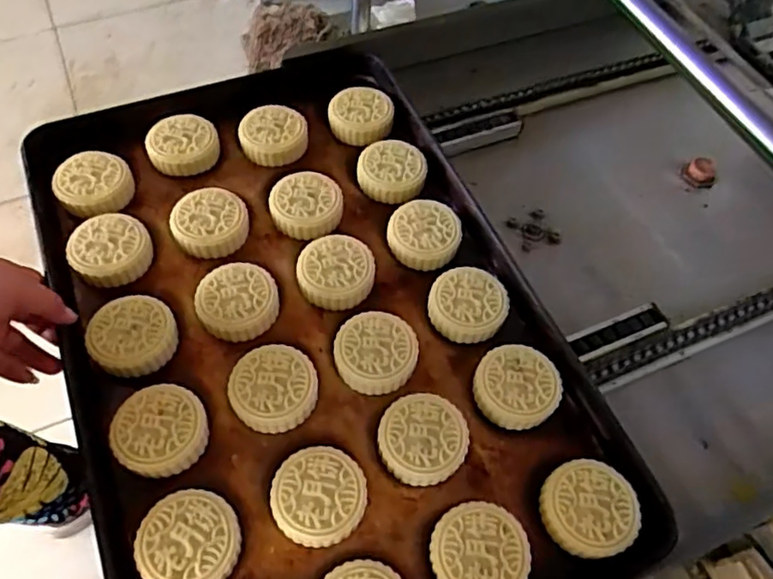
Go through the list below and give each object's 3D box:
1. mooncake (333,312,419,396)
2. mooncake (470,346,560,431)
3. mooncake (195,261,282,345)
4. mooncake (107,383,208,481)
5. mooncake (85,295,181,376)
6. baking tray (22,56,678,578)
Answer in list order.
[{"bbox_3d":[-0.009,0.054,0.517,0.069,0.018,0.071,1,61,-2],"label":"mooncake"},{"bbox_3d":[0.113,0.081,0.508,0.072,0.017,0.068,1,61,-2],"label":"mooncake"},{"bbox_3d":[-0.133,0.010,0.532,0.069,0.020,0.068,1,61,-2],"label":"mooncake"},{"bbox_3d":[-0.177,0.111,0.471,0.068,0.020,0.070,1,61,-2],"label":"mooncake"},{"bbox_3d":[-0.218,0.039,0.513,0.071,0.023,0.067,1,61,-2],"label":"mooncake"},{"bbox_3d":[-0.073,0.020,0.535,0.396,0.045,0.589,-21,65,-14],"label":"baking tray"}]

